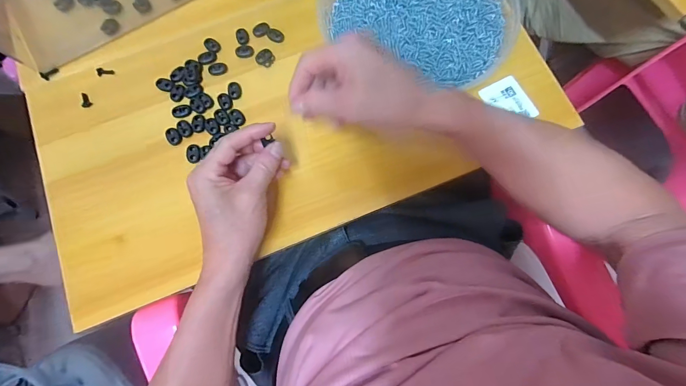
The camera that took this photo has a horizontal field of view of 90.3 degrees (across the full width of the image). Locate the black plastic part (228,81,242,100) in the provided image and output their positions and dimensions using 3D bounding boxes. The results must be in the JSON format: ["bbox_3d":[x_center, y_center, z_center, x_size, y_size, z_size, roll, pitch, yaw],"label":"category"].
[{"bbox_3d":[-0.129,-0.123,0.406,0.016,0.004,0.023,-16,75,-3],"label":"black plastic part"}]

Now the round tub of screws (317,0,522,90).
[{"bbox_3d":[0.103,-0.239,0.419,0.230,0.047,0.215,0,75,1],"label":"round tub of screws"}]

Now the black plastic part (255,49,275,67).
[{"bbox_3d":[-0.096,-0.166,0.420,0.021,0.004,0.024,-36,77,-8],"label":"black plastic part"}]

